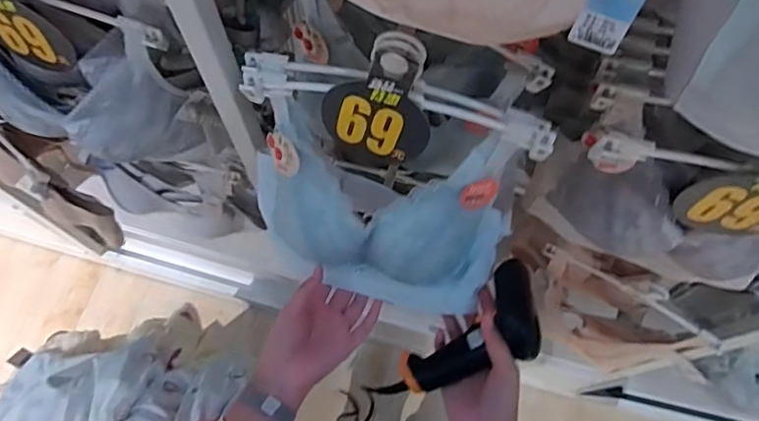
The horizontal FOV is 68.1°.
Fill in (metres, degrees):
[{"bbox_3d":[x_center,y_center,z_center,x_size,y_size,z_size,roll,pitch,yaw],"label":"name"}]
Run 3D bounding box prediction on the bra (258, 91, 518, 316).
[{"bbox_3d":[-0.004,-0.006,0.558,0.256,0.152,0.143,20,68,8],"label":"bra"}]

